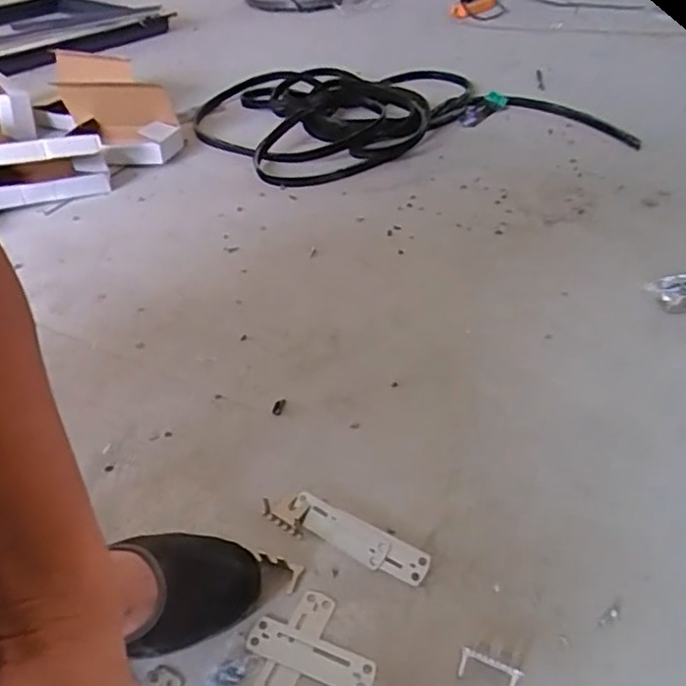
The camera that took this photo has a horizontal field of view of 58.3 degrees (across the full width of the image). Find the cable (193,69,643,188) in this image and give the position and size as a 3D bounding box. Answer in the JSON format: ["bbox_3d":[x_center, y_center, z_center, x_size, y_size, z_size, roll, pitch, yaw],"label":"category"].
[{"bbox_3d":[0.100,-0.482,1.266,0.770,0.053,0.530,-10,40,-8],"label":"cable"}]

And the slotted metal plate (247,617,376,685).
[{"bbox_3d":[-0.024,0.226,0.445,0.094,0.004,0.027,13,42,18],"label":"slotted metal plate"}]

